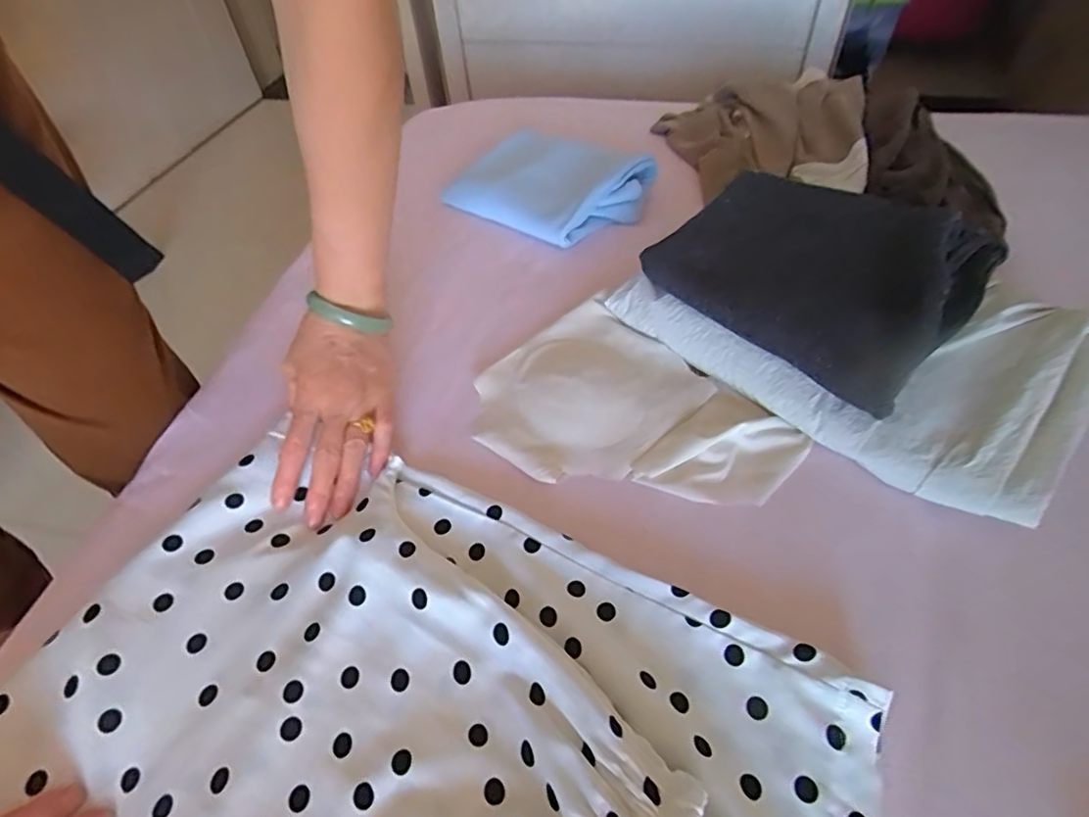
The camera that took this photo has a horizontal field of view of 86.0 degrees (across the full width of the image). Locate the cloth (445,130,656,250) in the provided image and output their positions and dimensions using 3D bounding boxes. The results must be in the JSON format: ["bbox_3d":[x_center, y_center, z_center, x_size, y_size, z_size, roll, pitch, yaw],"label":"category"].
[{"bbox_3d":[0.002,-0.255,0.661,0.220,0.034,0.157,28,58,25],"label":"cloth"}]

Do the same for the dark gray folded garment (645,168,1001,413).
[{"bbox_3d":[0.217,-0.121,0.472,0.223,0.053,0.175,36,62,29],"label":"dark gray folded garment"}]

